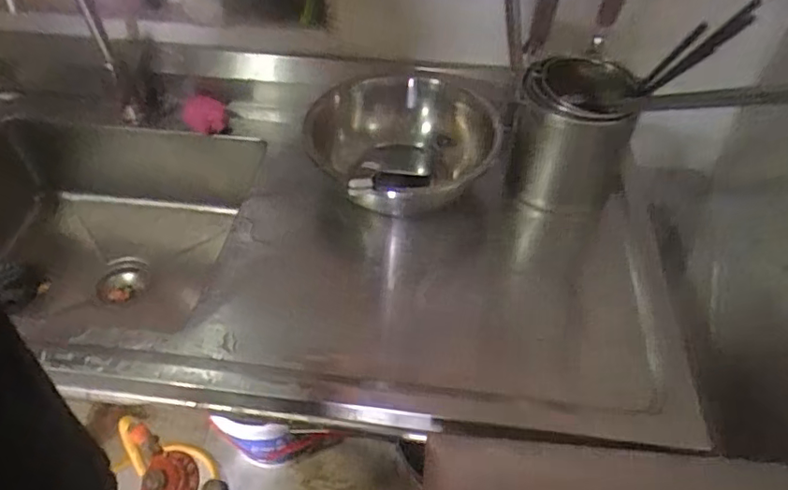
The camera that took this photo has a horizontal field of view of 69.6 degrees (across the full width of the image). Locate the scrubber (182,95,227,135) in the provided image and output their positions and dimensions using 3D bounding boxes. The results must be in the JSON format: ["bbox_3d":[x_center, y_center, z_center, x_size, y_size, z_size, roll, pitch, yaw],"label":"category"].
[{"bbox_3d":[-0.366,-0.254,1.102,0.083,0.033,0.087,-13,49,-12],"label":"scrubber"}]

